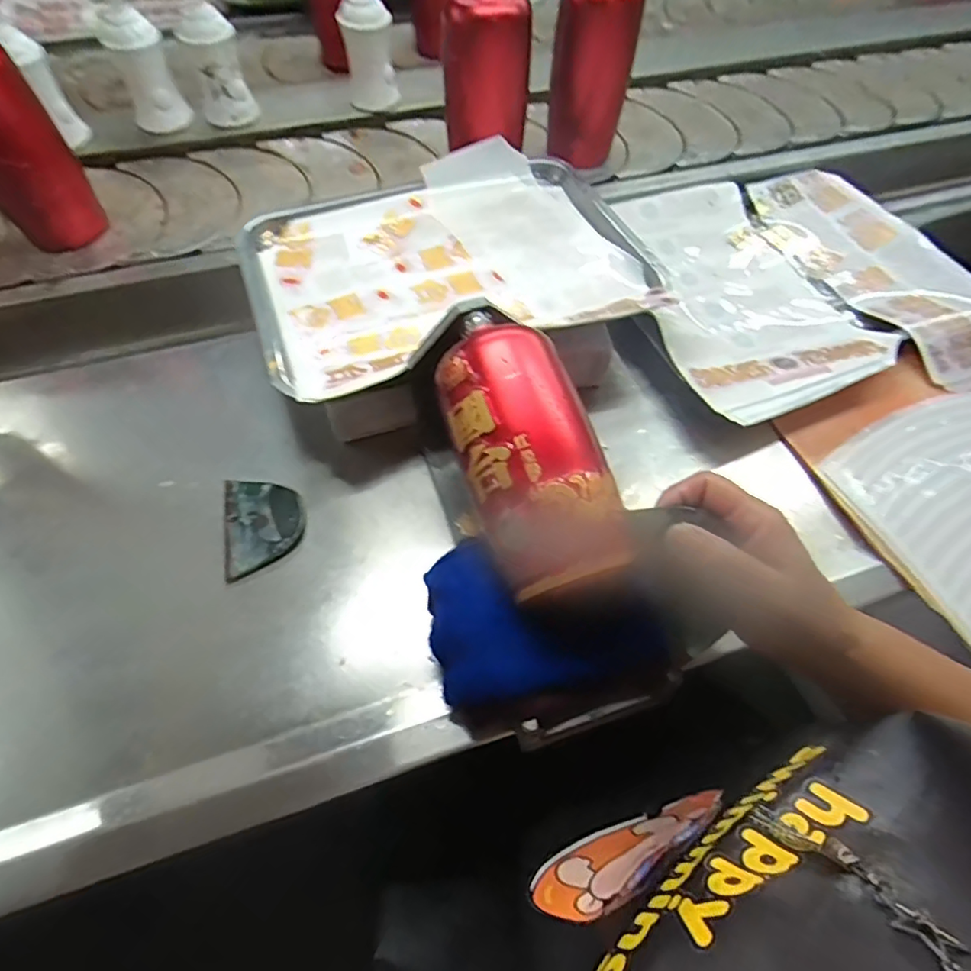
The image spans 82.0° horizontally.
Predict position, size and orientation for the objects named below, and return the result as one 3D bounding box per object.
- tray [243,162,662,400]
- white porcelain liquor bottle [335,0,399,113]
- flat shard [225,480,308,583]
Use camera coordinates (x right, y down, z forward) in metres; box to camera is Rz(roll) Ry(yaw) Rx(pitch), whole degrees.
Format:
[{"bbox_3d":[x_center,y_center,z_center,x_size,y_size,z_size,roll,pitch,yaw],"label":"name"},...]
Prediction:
[{"bbox_3d":[-0.035,-0.203,0.508,0.342,0.029,0.277,-18,58,-14],"label":"tray"},{"bbox_3d":[-0.135,-0.508,0.655,0.051,0.124,0.055,-18,63,-12],"label":"white porcelain liquor bottle"},{"bbox_3d":[-0.168,0.026,0.425,0.059,0.007,0.081,-15,61,-4],"label":"flat shard"}]

